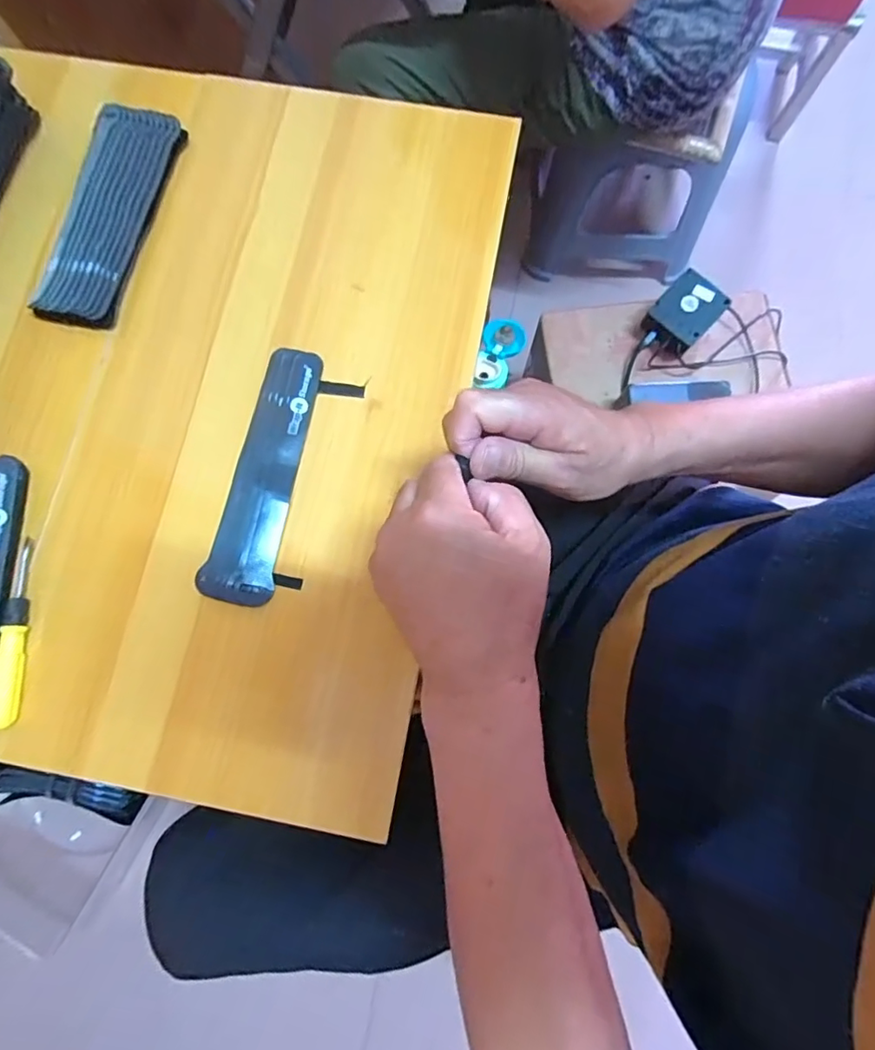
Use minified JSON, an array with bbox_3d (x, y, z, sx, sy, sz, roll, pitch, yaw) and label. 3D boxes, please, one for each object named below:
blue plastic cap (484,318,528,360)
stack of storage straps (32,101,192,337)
[{"bbox_3d":[0.096,-0.270,0.759,0.058,0.015,0.061,0,78,1],"label":"blue plastic cap"},{"bbox_3d":[-0.280,-0.263,0.447,0.069,0.020,0.201,14,78,4],"label":"stack of storage straps"}]

